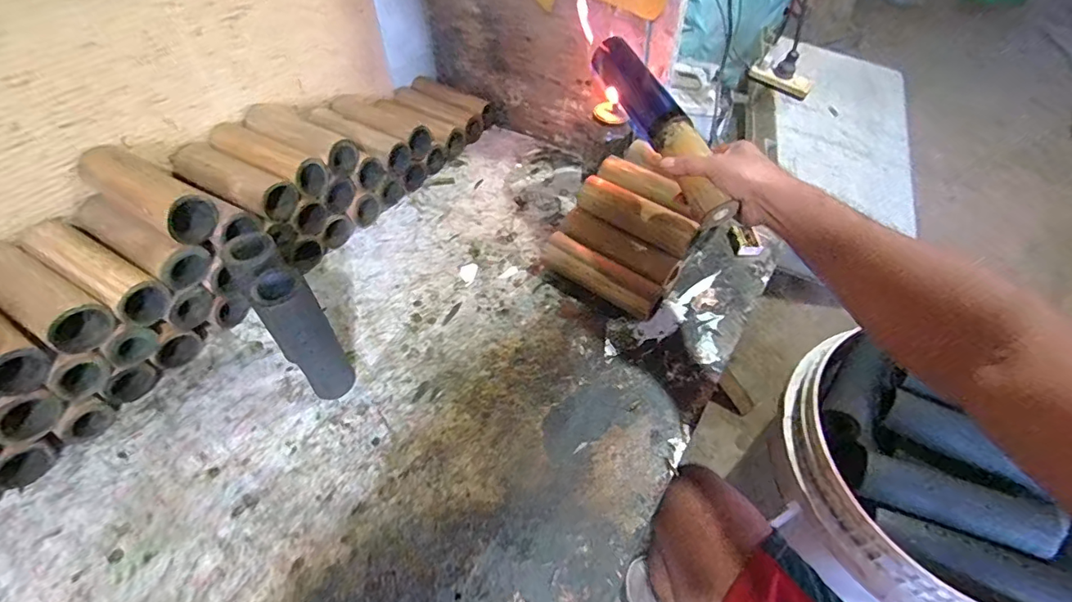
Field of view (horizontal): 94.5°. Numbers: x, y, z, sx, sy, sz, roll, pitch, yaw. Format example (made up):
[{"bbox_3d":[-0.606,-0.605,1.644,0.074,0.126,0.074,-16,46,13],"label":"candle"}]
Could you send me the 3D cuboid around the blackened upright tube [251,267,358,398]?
[{"bbox_3d":[-0.247,0.042,0.538,0.056,0.177,0.054,-32,55,-26],"label":"blackened upright tube"}]

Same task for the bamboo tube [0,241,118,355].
[{"bbox_3d":[-0.540,-0.005,0.534,0.173,0.059,0.058,22,52,21],"label":"bamboo tube"}]

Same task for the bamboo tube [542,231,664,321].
[{"bbox_3d":[0.088,-0.030,0.684,0.175,0.056,0.040,30,54,25],"label":"bamboo tube"}]

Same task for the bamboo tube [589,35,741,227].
[{"bbox_3d":[0.153,-0.216,0.596,0.049,0.043,0.296,-16,64,-15],"label":"bamboo tube"}]

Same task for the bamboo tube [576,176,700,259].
[{"bbox_3d":[0.136,-0.124,0.692,0.182,0.046,0.043,30,55,27],"label":"bamboo tube"}]

